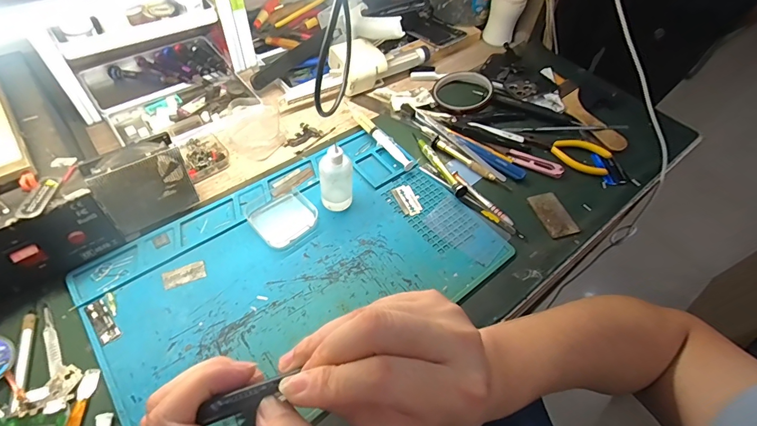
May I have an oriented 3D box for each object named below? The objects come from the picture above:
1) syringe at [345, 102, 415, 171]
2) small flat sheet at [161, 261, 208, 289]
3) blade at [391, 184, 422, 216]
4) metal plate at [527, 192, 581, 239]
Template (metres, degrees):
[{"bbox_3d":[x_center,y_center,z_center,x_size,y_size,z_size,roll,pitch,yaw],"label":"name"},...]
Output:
[{"bbox_3d":[-0.002,-0.103,0.508,0.021,0.015,0.139,-28,61,-23],"label":"syringe"},{"bbox_3d":[-0.190,0.060,0.385,0.039,0.004,0.018,-18,58,-17],"label":"small flat sheet"},{"bbox_3d":[0.035,-0.016,0.458,0.026,0.004,0.042,-19,58,-18],"label":"blade"},{"bbox_3d":[0.204,0.001,0.458,0.037,0.004,0.060,-11,56,-13],"label":"metal plate"}]

